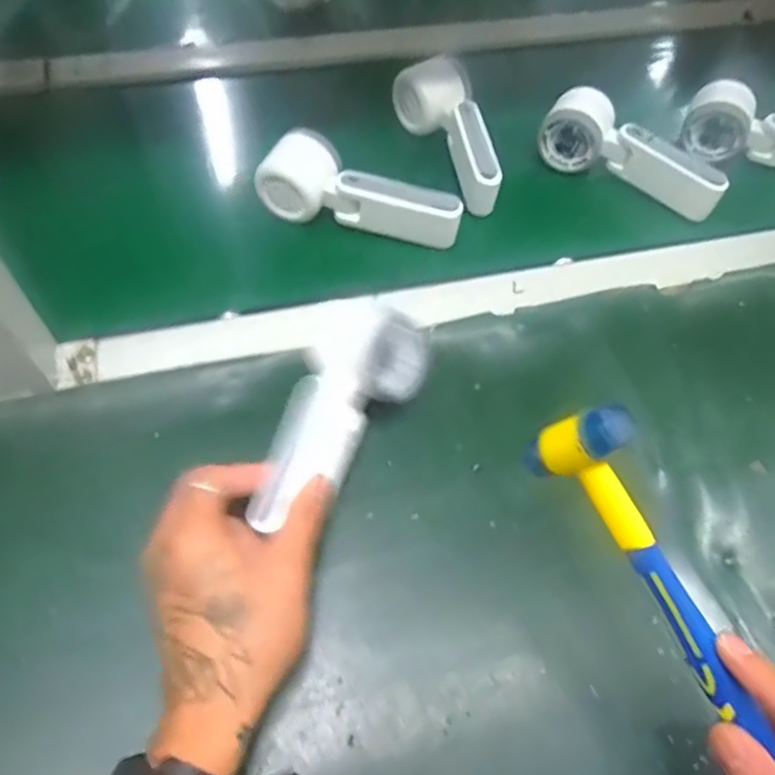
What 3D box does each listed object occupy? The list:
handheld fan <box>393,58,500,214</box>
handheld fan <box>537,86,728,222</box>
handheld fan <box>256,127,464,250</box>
[{"bbox_3d":[0.054,-0.220,0.574,0.064,0.056,0.143,-9,60,-9],"label":"handheld fan"},{"bbox_3d":[0.219,-0.207,0.585,0.166,0.047,0.051,28,61,13],"label":"handheld fan"},{"bbox_3d":[-0.021,-0.151,0.528,0.158,0.049,0.047,22,60,9],"label":"handheld fan"}]

